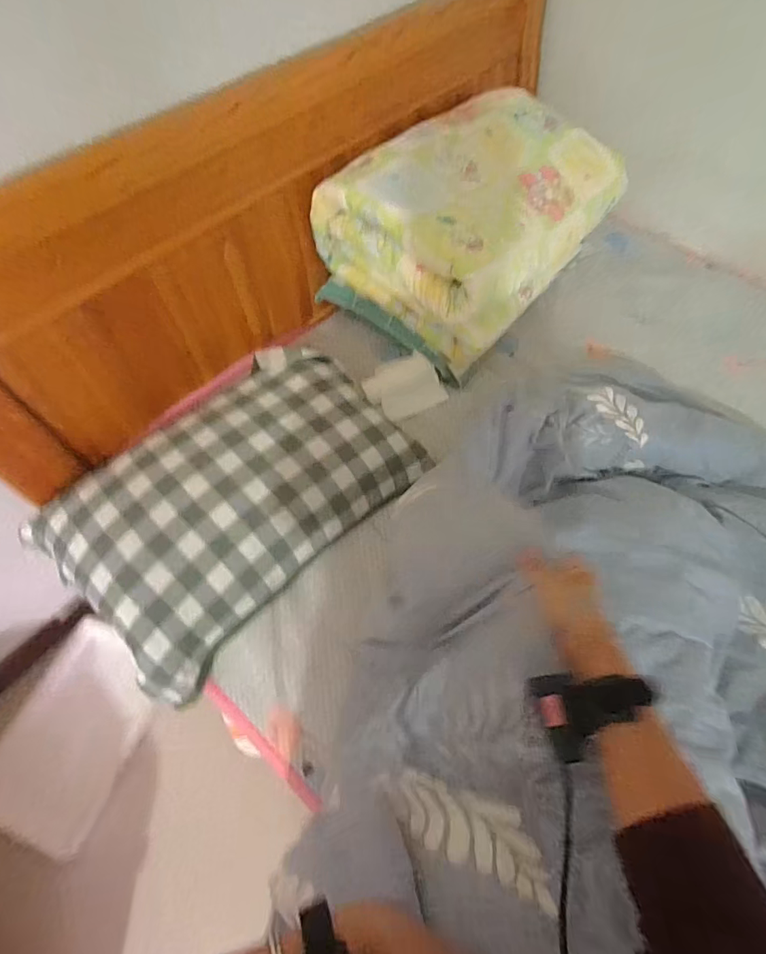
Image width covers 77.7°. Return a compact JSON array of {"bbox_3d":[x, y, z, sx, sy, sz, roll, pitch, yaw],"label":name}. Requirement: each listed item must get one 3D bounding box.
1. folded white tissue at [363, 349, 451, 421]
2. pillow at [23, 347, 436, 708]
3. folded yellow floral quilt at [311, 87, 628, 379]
[{"bbox_3d":[0.051,-0.209,1.110,0.166,0.031,0.154,-30,66,-17],"label":"folded white tissue"},{"bbox_3d":[-0.270,0.024,0.910,0.398,0.124,0.633,40,67,19],"label":"pillow"},{"bbox_3d":[0.237,-0.635,1.143,0.425,0.269,0.679,38,66,18],"label":"folded yellow floral quilt"}]

